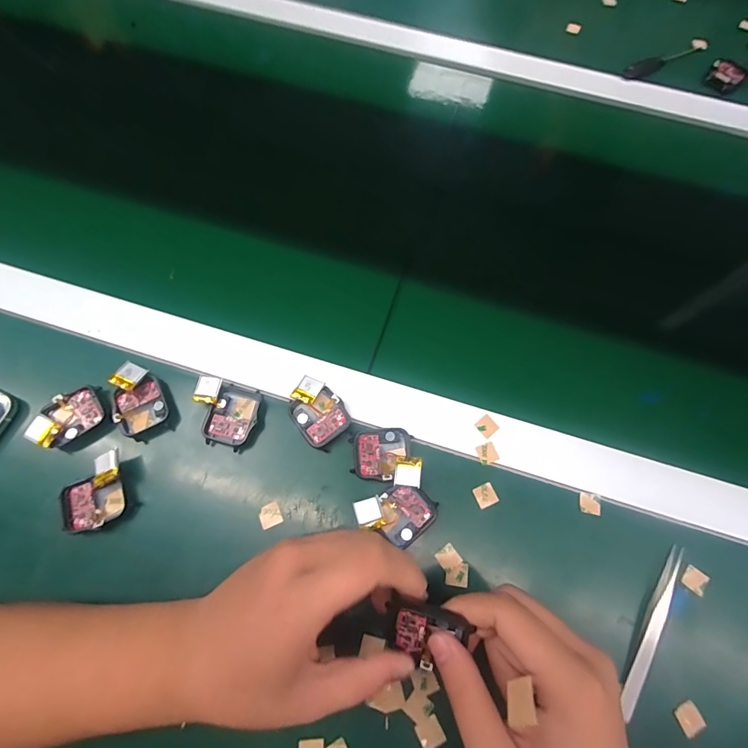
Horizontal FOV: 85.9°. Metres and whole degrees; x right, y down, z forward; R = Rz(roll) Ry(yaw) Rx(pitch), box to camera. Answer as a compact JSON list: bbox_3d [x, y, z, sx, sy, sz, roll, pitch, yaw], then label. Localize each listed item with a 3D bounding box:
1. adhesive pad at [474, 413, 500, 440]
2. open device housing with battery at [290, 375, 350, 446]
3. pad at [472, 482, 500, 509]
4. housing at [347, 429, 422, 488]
[{"bbox_3d":[0.090,0.041,0.317,0.015,0.004,0.015,-33,74,-12],"label":"adhesive pad"},{"bbox_3d":[-0.044,0.029,0.312,0.037,0.019,0.049,-35,74,-13],"label":"open device housing with battery"},{"bbox_3d":[0.084,0.091,0.302,0.015,0.004,0.015,-22,71,-9],"label":"pad"},{"bbox_3d":[0.008,0.061,0.298,0.048,0.019,0.043,0,70,-1],"label":"housing"}]

